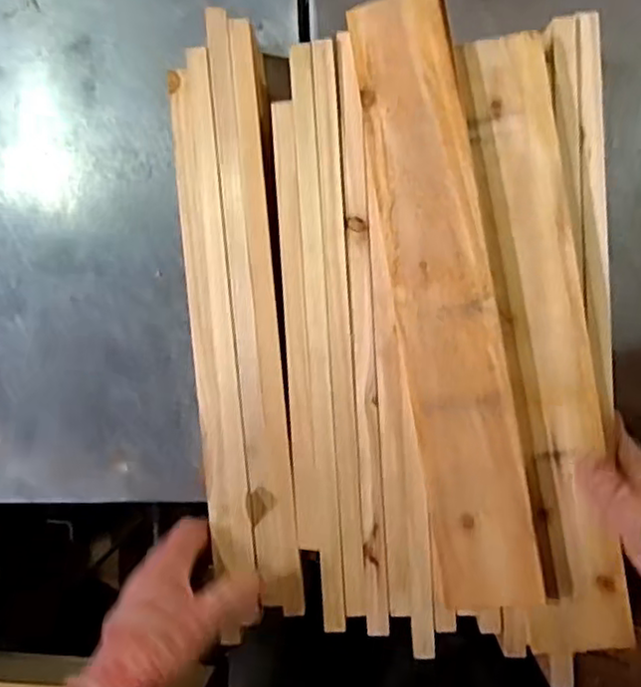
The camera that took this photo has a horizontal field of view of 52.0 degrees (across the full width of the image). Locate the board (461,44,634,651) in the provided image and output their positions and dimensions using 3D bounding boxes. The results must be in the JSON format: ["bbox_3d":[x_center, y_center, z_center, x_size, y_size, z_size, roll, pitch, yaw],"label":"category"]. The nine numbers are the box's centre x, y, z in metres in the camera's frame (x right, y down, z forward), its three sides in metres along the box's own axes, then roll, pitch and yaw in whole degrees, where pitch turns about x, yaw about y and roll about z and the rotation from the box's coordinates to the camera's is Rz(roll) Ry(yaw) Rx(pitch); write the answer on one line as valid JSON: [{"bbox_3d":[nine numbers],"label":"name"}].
[{"bbox_3d":[0.182,0.000,0.524,0.078,0.022,0.480,-7,90,6],"label":"board"}]

